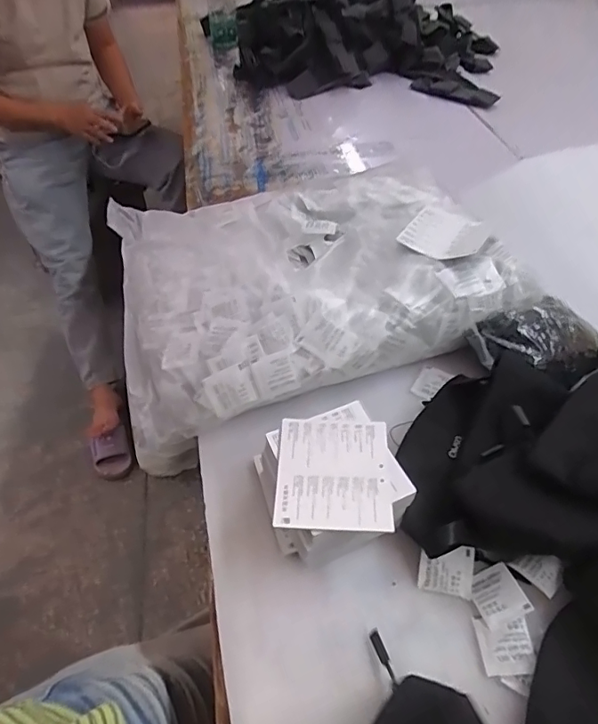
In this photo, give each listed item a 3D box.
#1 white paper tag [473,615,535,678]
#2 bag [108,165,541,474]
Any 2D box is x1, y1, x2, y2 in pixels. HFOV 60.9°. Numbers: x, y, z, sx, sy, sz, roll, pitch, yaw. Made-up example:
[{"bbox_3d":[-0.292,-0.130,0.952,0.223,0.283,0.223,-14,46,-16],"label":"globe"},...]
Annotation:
[{"bbox_3d":[0.155,0.211,0.379,0.037,0.004,0.038,-1,47,0],"label":"white paper tag"},{"bbox_3d":[0.004,-0.104,0.615,0.436,0.094,0.344,-14,48,-12],"label":"bag"}]

